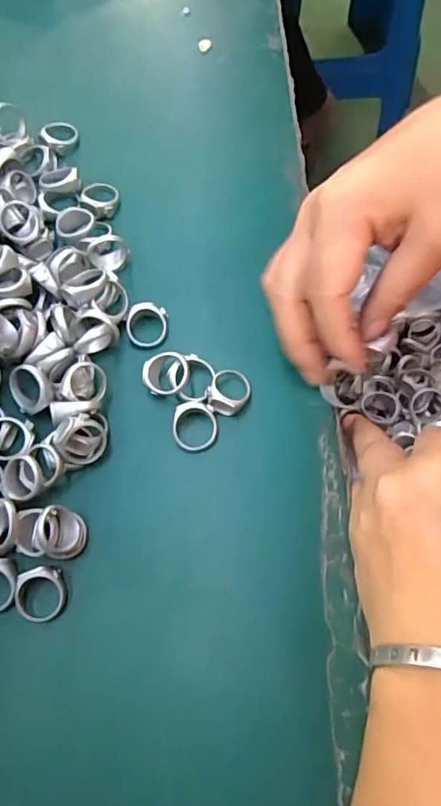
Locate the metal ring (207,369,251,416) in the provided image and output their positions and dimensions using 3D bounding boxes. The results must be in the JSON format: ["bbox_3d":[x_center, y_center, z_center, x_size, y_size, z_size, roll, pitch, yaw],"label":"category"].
[{"bbox_3d":[0.005,-0.006,0.282,0.020,0.010,0.025,17,69,9],"label":"metal ring"}]

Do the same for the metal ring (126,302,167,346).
[{"bbox_3d":[-0.041,-0.043,0.299,0.023,0.008,0.023,-1,68,2],"label":"metal ring"}]

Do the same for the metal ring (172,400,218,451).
[{"bbox_3d":[-0.013,0.011,0.277,0.022,0.004,0.025,4,87,-6],"label":"metal ring"}]

